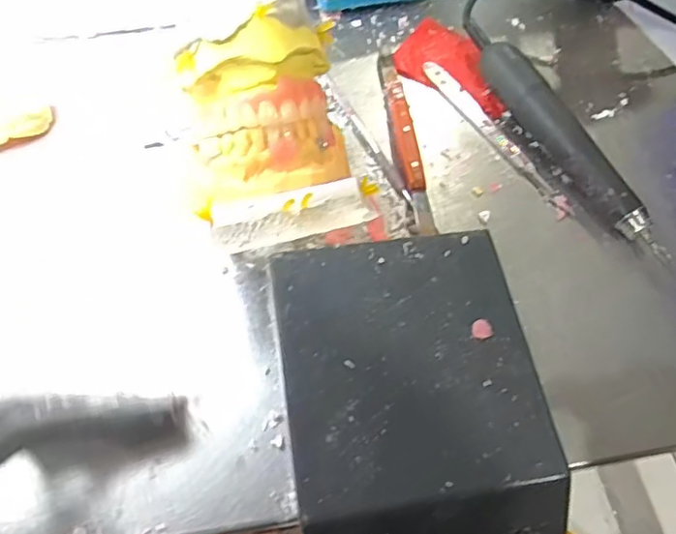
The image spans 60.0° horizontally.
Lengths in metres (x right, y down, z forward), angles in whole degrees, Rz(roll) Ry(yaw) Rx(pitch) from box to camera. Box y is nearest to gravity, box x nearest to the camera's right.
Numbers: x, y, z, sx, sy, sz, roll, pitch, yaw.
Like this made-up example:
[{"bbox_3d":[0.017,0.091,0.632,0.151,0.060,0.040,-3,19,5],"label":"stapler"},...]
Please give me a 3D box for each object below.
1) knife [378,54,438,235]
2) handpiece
[{"bbox_3d":[0.038,-0.079,0.345,0.013,0.013,0.140,-4,60,-6],"label":"knife"},{"bbox_3d":[0.131,-0.069,0.338,0.023,0.025,0.160,-20,63,-15],"label":"handpiece"}]

